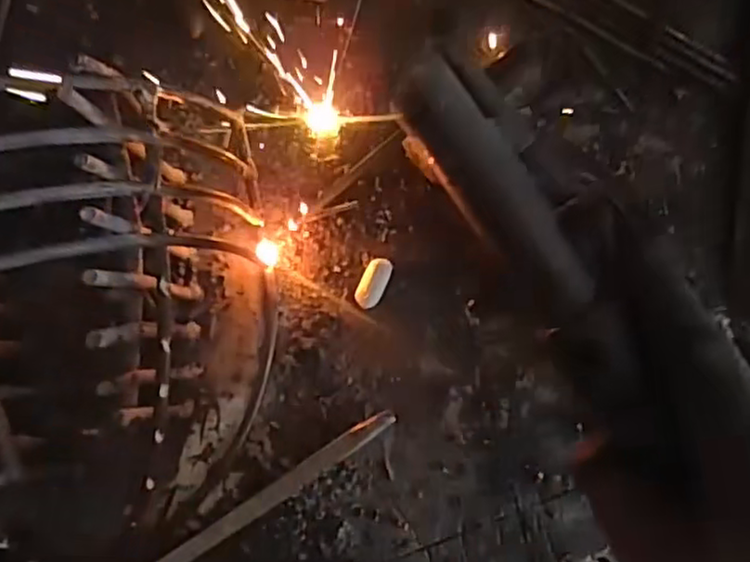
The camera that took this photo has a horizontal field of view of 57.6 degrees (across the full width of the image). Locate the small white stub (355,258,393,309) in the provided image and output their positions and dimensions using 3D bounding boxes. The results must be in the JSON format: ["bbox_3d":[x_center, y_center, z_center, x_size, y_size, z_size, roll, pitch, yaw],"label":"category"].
[{"bbox_3d":[0.000,0.001,0.325,0.011,0.008,0.025,24,86,1],"label":"small white stub"}]

